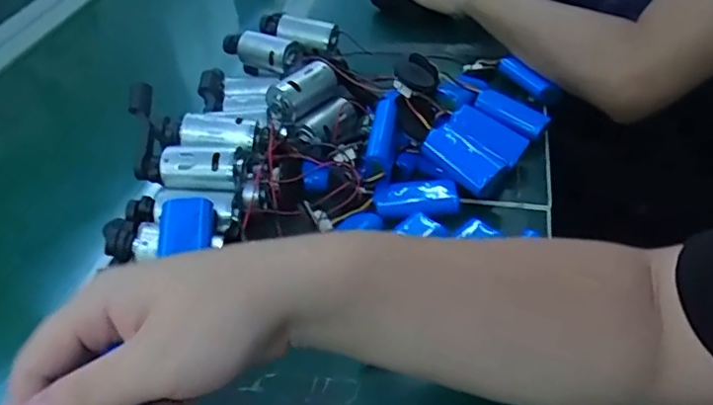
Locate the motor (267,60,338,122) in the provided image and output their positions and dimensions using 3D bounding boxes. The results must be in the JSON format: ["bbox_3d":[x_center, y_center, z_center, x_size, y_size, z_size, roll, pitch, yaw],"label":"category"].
[{"bbox_3d":[-0.045,-0.097,0.502,0.060,0.037,0.029,-35,51,-29],"label":"motor"}]

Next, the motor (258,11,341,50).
[{"bbox_3d":[-0.061,-0.179,0.600,0.081,0.024,0.027,9,45,14],"label":"motor"}]

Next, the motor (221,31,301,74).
[{"bbox_3d":[-0.099,-0.158,0.592,0.083,0.027,0.031,20,48,24],"label":"motor"}]

